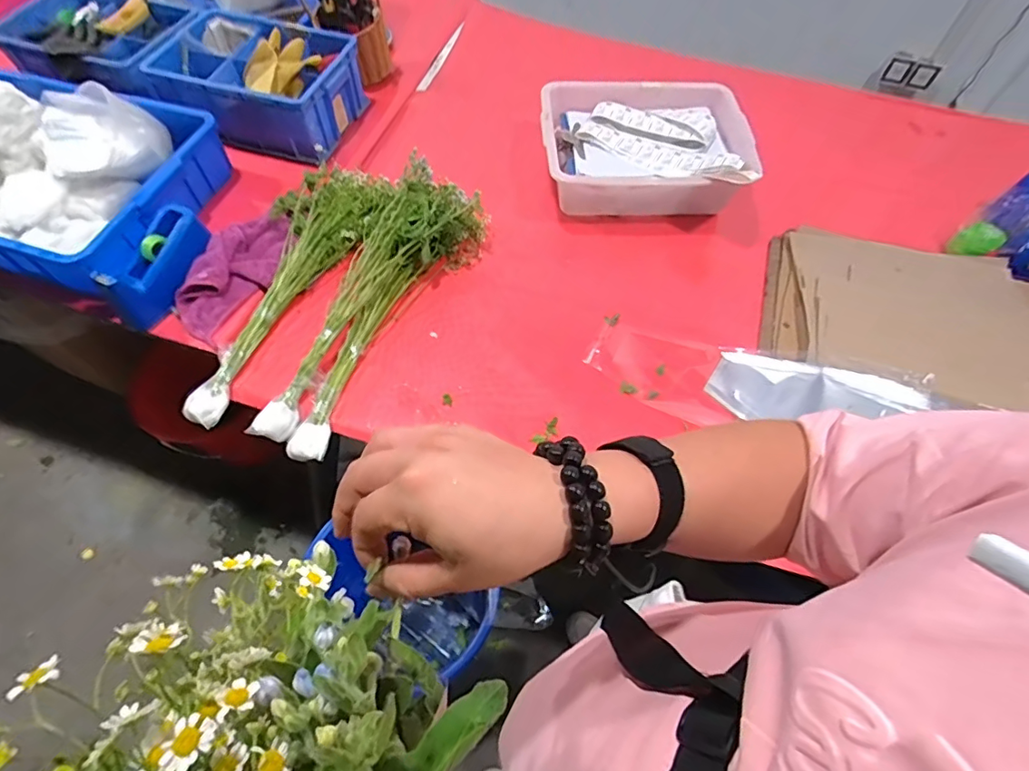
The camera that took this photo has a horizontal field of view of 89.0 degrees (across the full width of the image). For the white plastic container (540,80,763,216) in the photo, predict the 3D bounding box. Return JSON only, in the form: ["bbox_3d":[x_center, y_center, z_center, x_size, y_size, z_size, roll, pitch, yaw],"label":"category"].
[{"bbox_3d":[0.262,-0.472,1.071,0.400,0.130,0.291,0,61,-2],"label":"white plastic container"}]

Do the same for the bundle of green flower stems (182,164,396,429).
[{"bbox_3d":[-0.415,-0.188,0.907,0.173,0.059,0.540,22,62,10],"label":"bundle of green flower stems"}]

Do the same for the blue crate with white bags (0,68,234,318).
[{"bbox_3d":[-0.859,-0.378,0.956,0.589,0.177,0.391,15,61,6],"label":"blue crate with white bags"}]

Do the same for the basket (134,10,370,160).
[{"bbox_3d":[-0.527,-0.651,1.107,0.361,0.148,0.284,14,61,5],"label":"basket"}]

